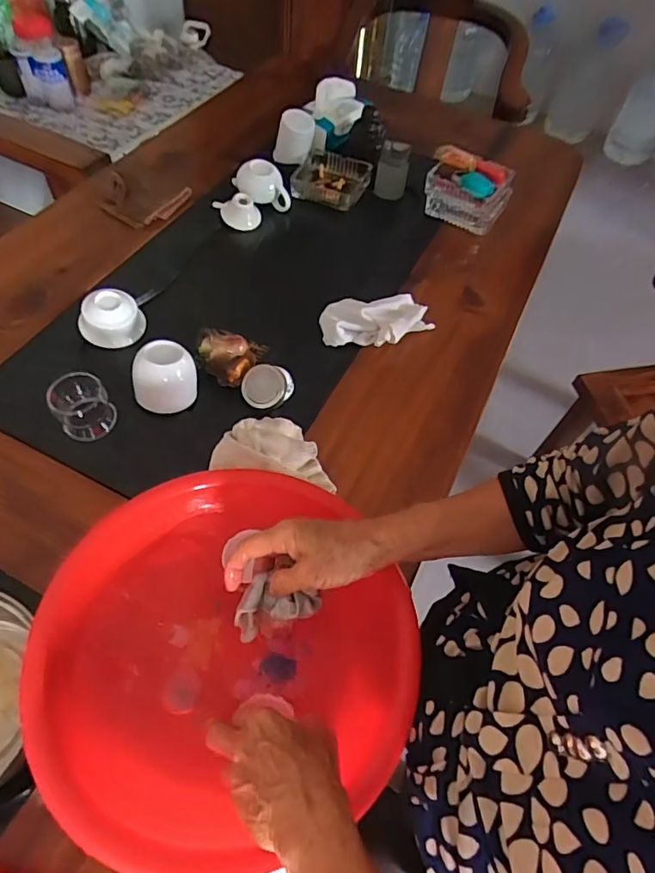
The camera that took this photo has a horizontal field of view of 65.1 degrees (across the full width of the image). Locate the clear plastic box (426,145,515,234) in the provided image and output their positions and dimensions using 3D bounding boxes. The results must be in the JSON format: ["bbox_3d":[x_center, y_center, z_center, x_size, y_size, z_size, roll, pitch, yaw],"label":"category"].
[{"bbox_3d":[0.245,-0.433,0.892,0.138,0.089,0.093,24,59,10],"label":"clear plastic box"}]

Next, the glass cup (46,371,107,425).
[{"bbox_3d":[-0.290,-0.037,0.606,0.058,0.059,0.053,2,58,-4],"label":"glass cup"}]

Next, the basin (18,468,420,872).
[{"bbox_3d":[-0.088,0.182,0.445,0.282,0.087,0.298,2,58,-4],"label":"basin"}]

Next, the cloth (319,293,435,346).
[{"bbox_3d":[0.072,-0.165,0.729,0.160,0.041,0.077,4,58,-3],"label":"cloth"}]

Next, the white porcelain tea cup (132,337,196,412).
[{"bbox_3d":[-0.202,-0.074,0.635,0.074,0.071,0.065,-2,58,-6],"label":"white porcelain tea cup"}]

